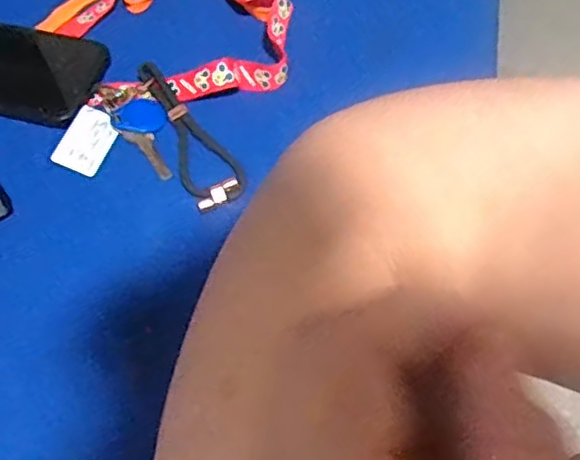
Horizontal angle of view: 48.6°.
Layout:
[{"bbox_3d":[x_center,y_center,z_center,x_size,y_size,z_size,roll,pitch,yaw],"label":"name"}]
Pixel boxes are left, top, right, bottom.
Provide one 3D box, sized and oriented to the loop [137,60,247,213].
[{"bbox_3d":[-0.069,-0.069,0.439,0.038,0.012,0.129,-23,61,-13],"label":"loop"}]

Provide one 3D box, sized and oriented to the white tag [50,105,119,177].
[{"bbox_3d":[-0.138,-0.061,0.439,0.032,0.004,0.048,26,66,-4],"label":"white tag"}]

